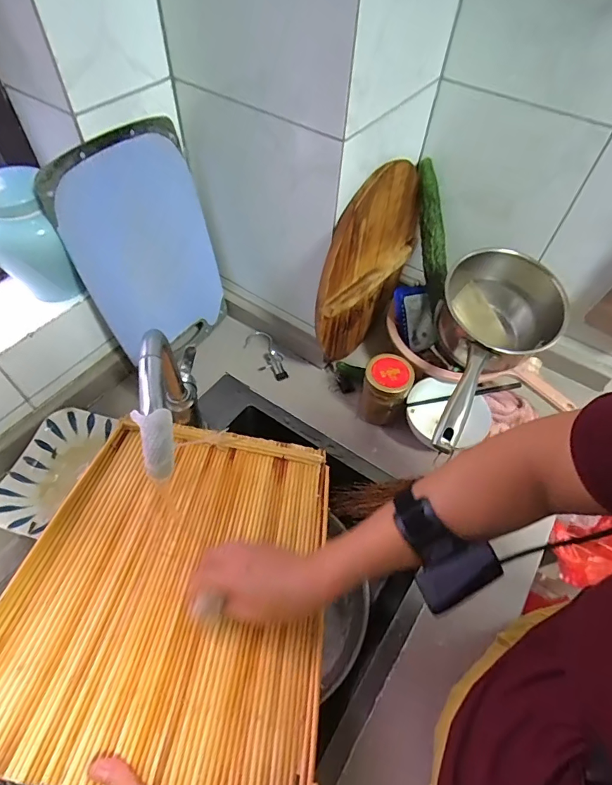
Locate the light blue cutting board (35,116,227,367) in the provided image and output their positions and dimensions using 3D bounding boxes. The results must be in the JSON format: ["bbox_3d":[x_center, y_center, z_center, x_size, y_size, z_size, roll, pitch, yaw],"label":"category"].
[{"bbox_3d":[-0.225,-0.190,0.647,0.020,0.349,0.206,28,57,27],"label":"light blue cutting board"}]

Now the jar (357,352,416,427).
[{"bbox_3d":[0.122,-0.001,0.671,0.068,0.101,0.064,2,54,-2],"label":"jar"}]

